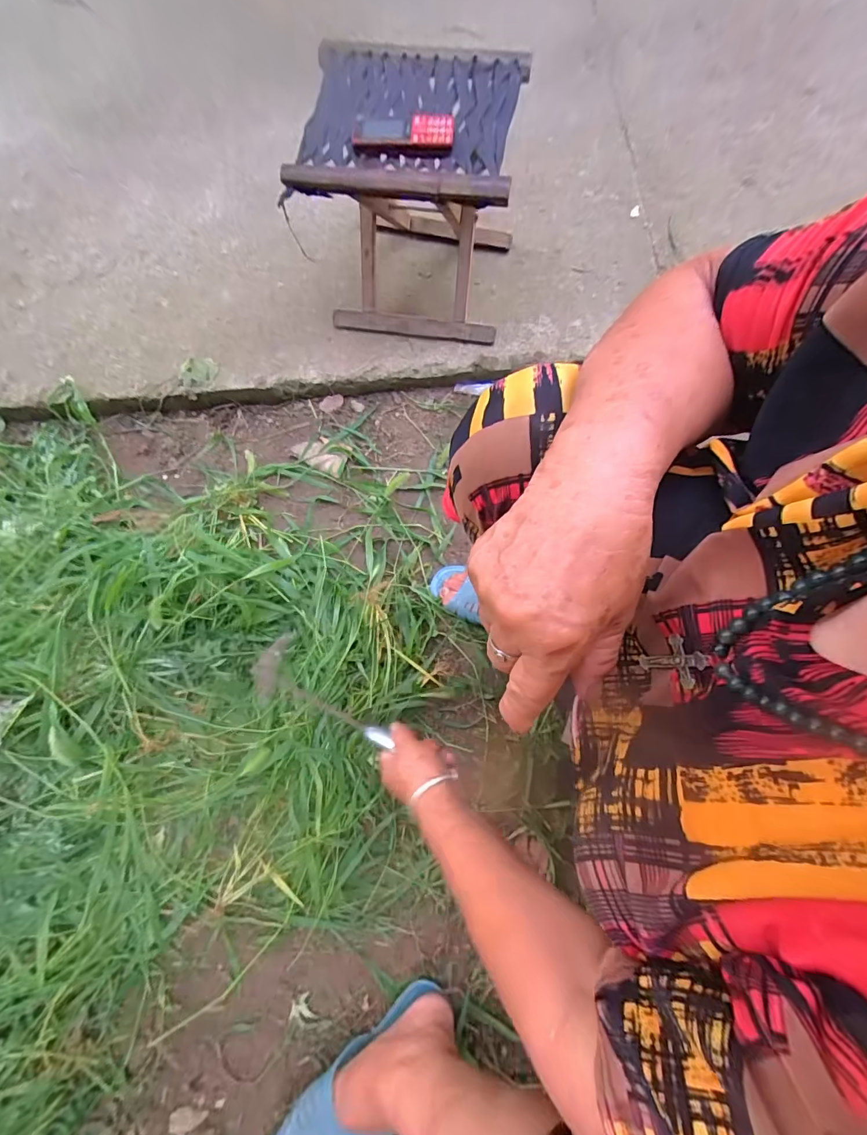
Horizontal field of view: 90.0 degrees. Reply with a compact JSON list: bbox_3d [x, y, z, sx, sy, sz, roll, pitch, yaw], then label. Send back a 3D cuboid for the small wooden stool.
[{"bbox_3d":[-0.027,-0.584,0.705,0.297,0.260,0.288,8,75,6],"label":"small wooden stool"}]

